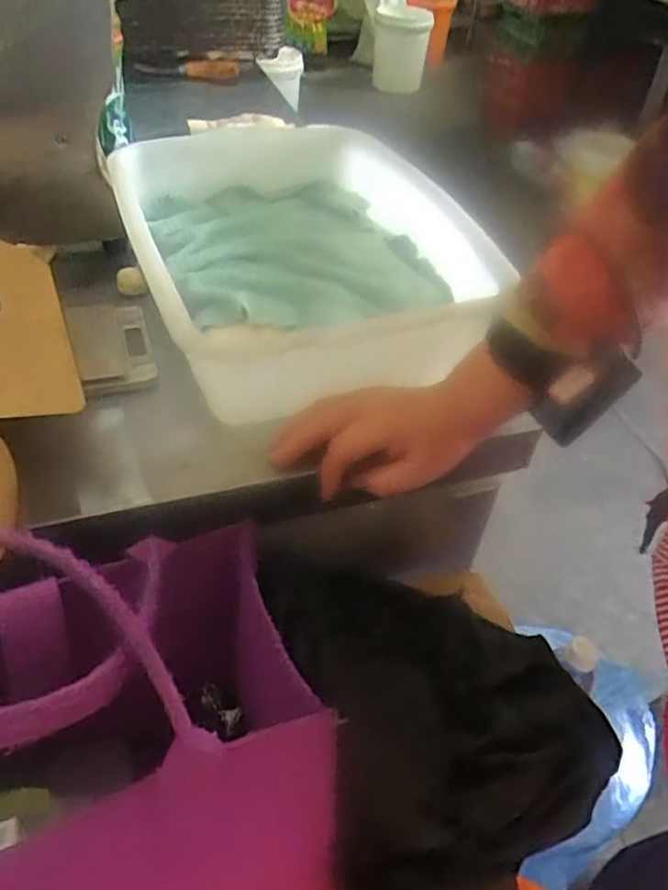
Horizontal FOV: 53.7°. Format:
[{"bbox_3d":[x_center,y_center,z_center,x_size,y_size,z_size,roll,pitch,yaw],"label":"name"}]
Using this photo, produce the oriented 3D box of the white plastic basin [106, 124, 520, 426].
[{"bbox_3d":[-0.046,-0.182,0.593,0.270,0.095,0.364,-12,47,-17],"label":"white plastic basin"}]

